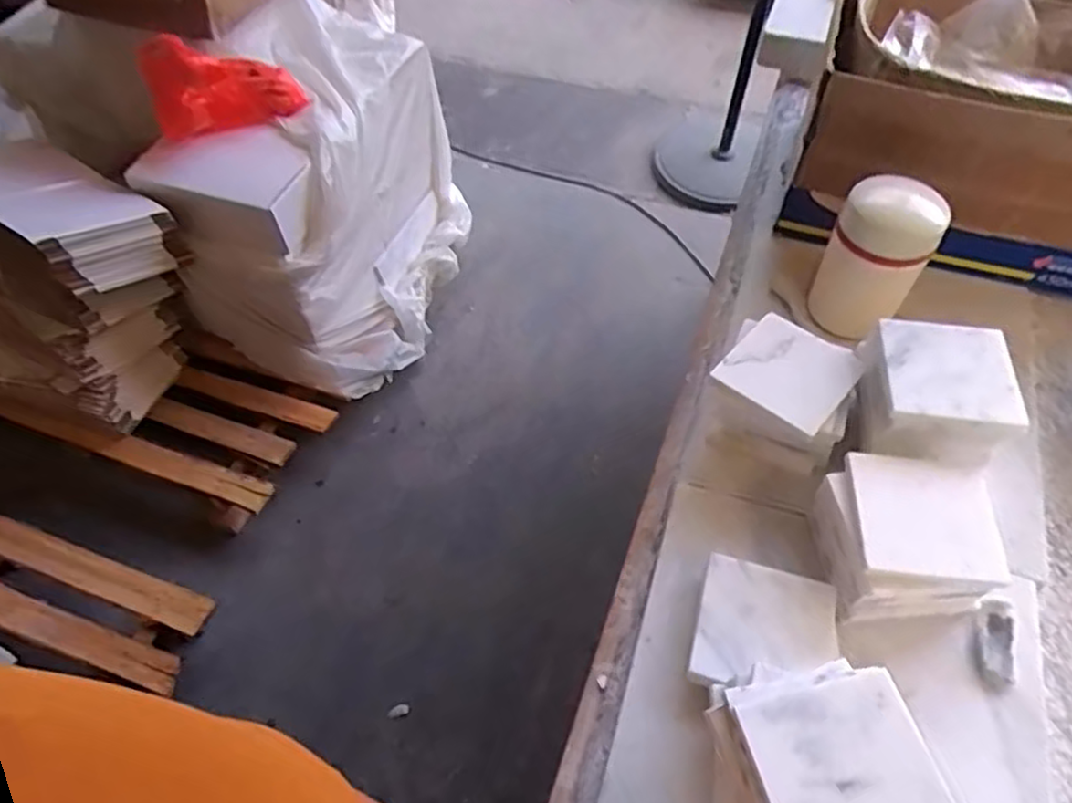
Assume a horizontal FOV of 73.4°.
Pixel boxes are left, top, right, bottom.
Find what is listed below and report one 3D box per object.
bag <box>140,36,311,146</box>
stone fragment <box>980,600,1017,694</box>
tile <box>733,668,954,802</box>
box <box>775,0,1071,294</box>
[{"bbox_3d":[-0.593,-0.597,1.363,0.270,0.182,0.094,-19,57,-11],"label":"bag"},{"bbox_3d":[0.365,0.192,0.566,0.029,0.013,0.068,14,57,12],"label":"stone fragment"},{"bbox_3d":[0.179,0.214,0.412,0.098,0.009,0.101,-12,56,-6],"label":"tile"},{"bbox_3d":[0.534,-0.317,0.826,0.405,0.219,0.333,17,57,13],"label":"box"}]

